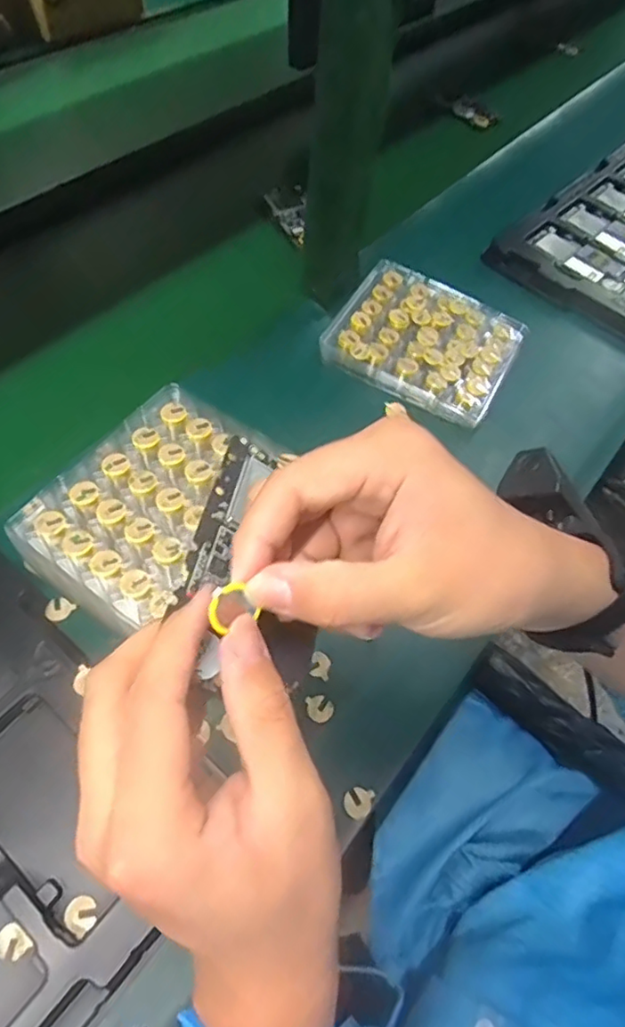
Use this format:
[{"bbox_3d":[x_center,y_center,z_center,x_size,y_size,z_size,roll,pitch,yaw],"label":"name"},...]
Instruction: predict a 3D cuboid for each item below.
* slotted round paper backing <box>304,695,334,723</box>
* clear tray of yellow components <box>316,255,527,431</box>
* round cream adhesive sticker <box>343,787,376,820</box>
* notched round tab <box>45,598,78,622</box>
[{"bbox_3d":[0.005,0.138,0.421,0.018,0.005,0.017,-7,58,-9],"label":"slotted round paper backing"},{"bbox_3d":[0.113,-0.177,0.596,0.172,0.027,0.137,27,59,12],"label":"clear tray of yellow components"},{"bbox_3d":[0.030,0.190,0.390,0.019,0.004,0.018,2,57,-3],"label":"round cream adhesive sticker"},{"bbox_3d":[-0.184,0.069,0.433,0.017,0.004,0.019,36,62,17],"label":"notched round tab"}]

